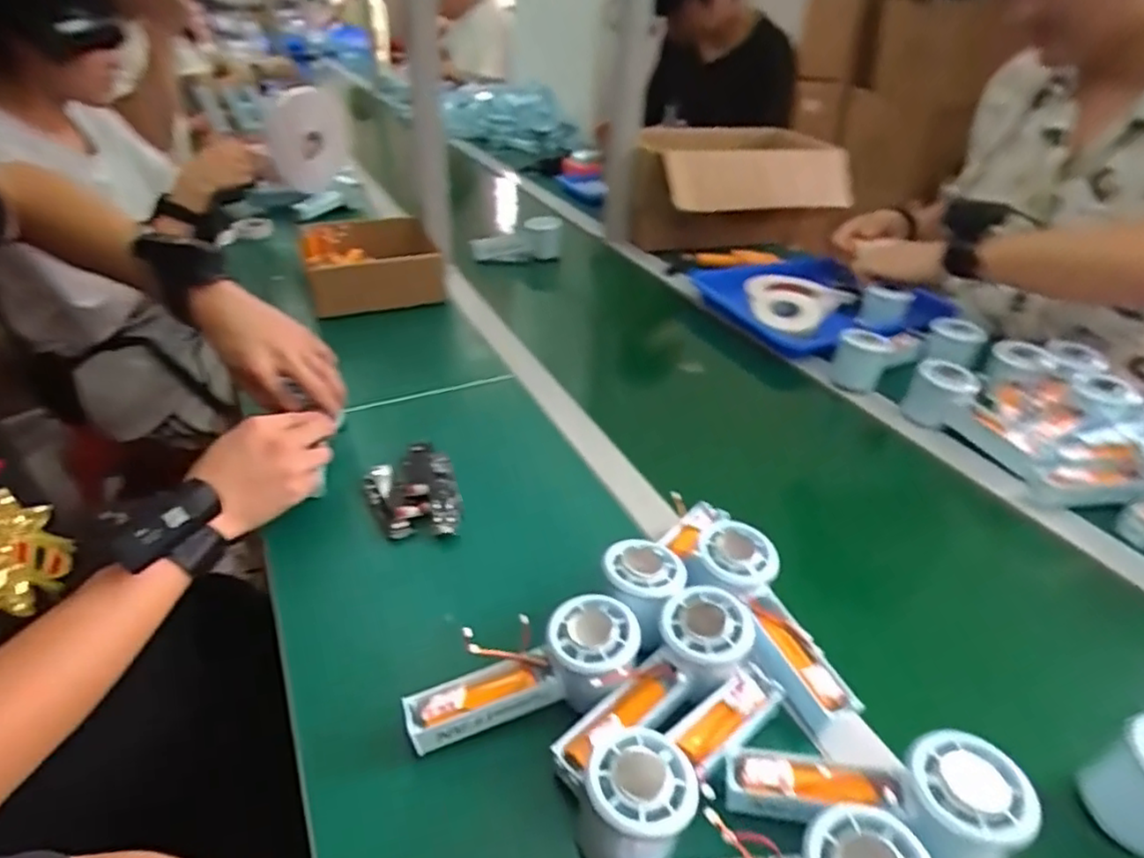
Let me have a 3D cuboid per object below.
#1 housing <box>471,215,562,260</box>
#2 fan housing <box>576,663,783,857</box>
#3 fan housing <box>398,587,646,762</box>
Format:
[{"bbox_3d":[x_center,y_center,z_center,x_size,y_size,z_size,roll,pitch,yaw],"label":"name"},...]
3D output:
[{"bbox_3d":[-0.096,-0.321,1.107,0.144,0.067,0.068,-3,35,-8],"label":"housing"},{"bbox_3d":[0.066,0.187,0.379,0.056,0.059,0.152,30,43,33],"label":"fan housing"},{"bbox_3d":[-0.030,0.155,0.409,0.148,0.058,0.063,-13,37,-16],"label":"fan housing"}]

